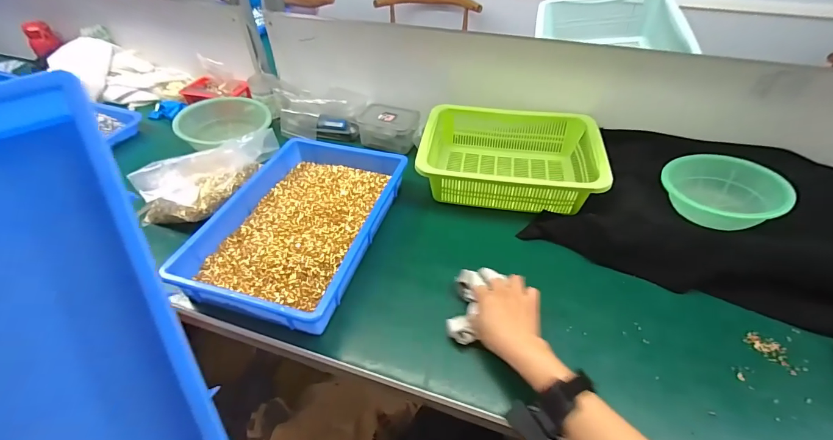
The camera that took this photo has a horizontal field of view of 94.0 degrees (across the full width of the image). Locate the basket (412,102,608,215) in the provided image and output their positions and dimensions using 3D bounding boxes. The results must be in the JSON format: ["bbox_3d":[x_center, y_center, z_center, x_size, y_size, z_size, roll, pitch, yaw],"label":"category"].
[{"bbox_3d":[0.172,-0.118,0.736,0.308,0.104,0.221,7,45,8],"label":"basket"}]

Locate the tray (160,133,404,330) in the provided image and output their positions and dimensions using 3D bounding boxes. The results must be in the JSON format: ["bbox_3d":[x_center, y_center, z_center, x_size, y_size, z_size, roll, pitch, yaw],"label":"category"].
[{"bbox_3d":[-0.183,-0.013,0.644,0.253,0.057,0.383,13,46,13],"label":"tray"}]

